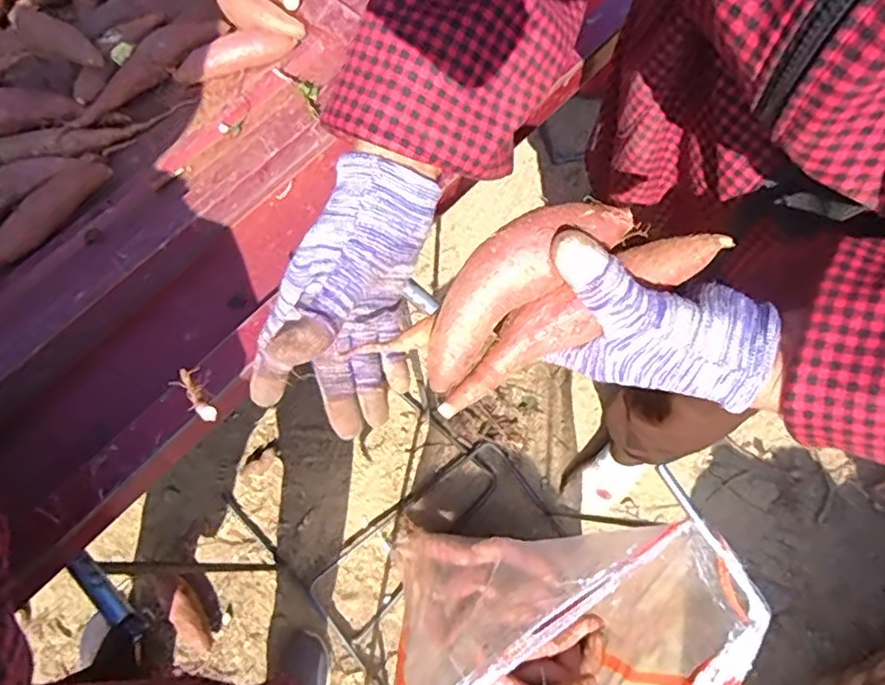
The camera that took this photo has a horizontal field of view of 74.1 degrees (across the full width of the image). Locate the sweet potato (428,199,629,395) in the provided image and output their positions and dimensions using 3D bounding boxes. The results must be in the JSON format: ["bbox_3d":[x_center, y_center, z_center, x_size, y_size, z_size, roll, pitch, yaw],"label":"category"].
[{"bbox_3d":[0.037,-0.033,0.305,0.134,0.039,0.036,-43,74,2],"label":"sweet potato"}]

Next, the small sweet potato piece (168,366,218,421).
[{"bbox_3d":[-0.153,0.030,0.361,0.019,0.010,0.056,-43,46,-12],"label":"small sweet potato piece"}]

